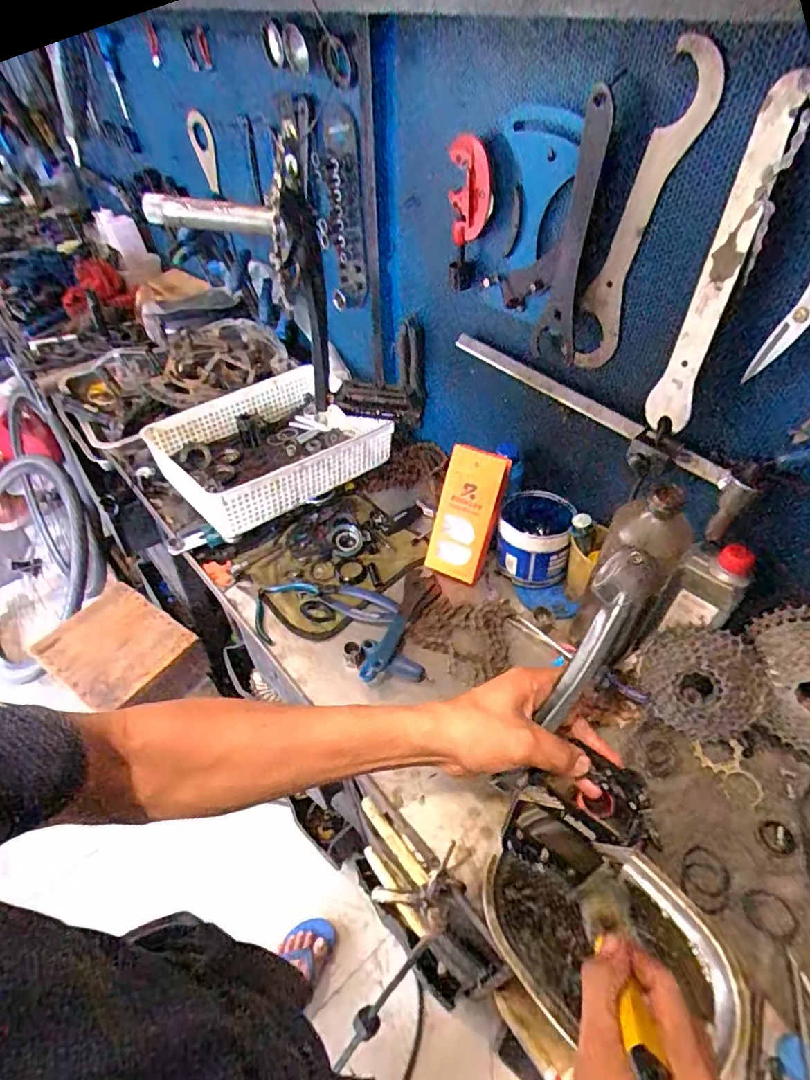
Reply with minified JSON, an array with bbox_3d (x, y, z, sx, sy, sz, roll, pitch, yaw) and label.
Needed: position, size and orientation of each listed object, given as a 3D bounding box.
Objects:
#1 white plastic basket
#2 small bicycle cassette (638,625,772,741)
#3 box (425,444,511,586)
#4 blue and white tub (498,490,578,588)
[{"bbox_3d":[-0.205,-0.163,0.864,0.356,0.087,0.251,-30,53,-24],"label":"white plastic basket"},{"bbox_3d":[0.327,0.158,0.580,0.118,0.031,0.124,-1,87,24],"label":"small bicycle cassette"},{"bbox_3d":[0.083,-0.034,0.726,0.081,0.186,0.034,24,27,22],"label":"box"},{"bbox_3d":[0.179,-0.001,0.735,0.097,0.092,0.106,-1,47,1],"label":"blue and white tub"}]

